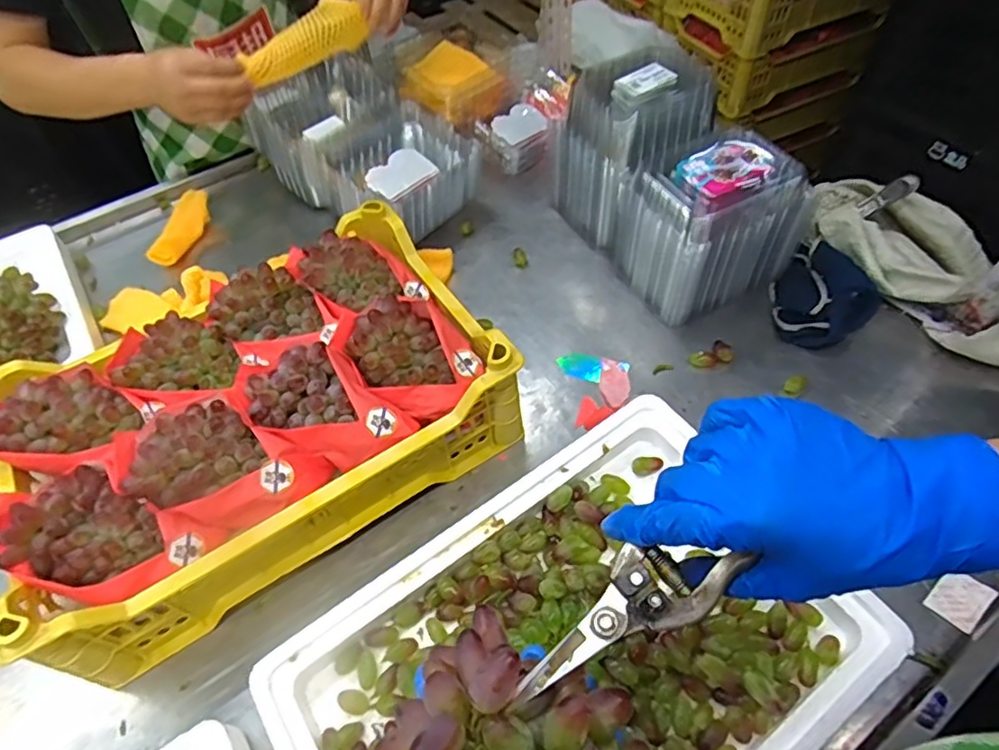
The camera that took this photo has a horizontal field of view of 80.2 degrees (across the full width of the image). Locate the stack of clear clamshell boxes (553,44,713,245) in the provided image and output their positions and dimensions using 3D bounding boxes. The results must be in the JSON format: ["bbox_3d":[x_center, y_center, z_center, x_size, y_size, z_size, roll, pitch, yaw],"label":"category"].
[{"bbox_3d":[0.176,-0.307,0.809,0.168,0.188,0.156,-33,58,-19],"label":"stack of clear clamshell boxes"}]

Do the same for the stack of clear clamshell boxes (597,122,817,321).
[{"bbox_3d":[0.263,-0.199,0.737,0.201,0.157,0.164,-23,56,-13],"label":"stack of clear clamshell boxes"}]

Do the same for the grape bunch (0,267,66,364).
[{"bbox_3d":[-0.592,-0.074,0.707,0.099,0.057,0.162,-34,59,-19],"label":"grape bunch"}]

